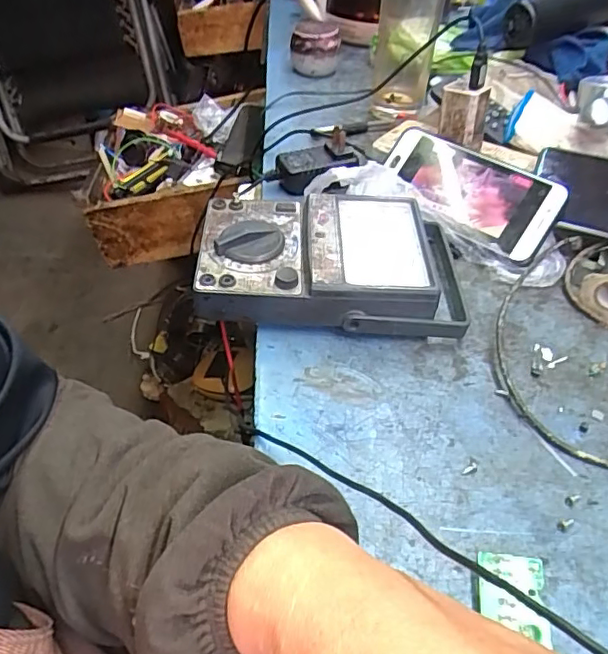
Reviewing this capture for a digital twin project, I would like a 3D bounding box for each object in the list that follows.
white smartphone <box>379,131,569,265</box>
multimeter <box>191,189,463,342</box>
[{"bbox_3d":[0.137,-0.117,0.487,0.150,0.010,0.069,36,87,25],"label":"white smartphone"},{"bbox_3d":[0.024,-0.049,0.431,0.192,0.049,0.117,1,44,-1],"label":"multimeter"}]

